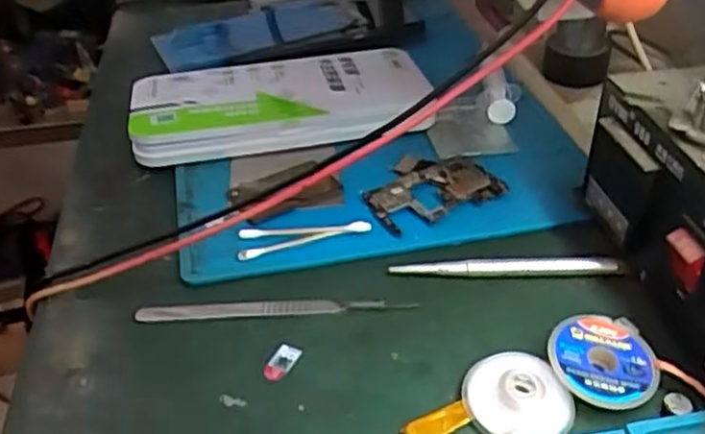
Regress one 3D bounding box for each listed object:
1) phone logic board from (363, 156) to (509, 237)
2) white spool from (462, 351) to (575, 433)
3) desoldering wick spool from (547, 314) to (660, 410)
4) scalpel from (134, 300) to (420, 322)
[{"bbox_3d":[0.043,-0.018,0.427,0.076,0.008,0.056,-20,39,-23],"label":"phone logic board"},{"bbox_3d":[0.067,0.073,0.297,0.039,0.010,0.040,-2,35,1],"label":"white spool"},{"bbox_3d":[0.106,0.061,0.307,0.044,0.007,0.044,3,48,-3],"label":"desoldering wick spool"},{"bbox_3d":[-0.039,0.044,0.353,0.131,0.005,0.012,-3,35,-1],"label":"scalpel"}]

